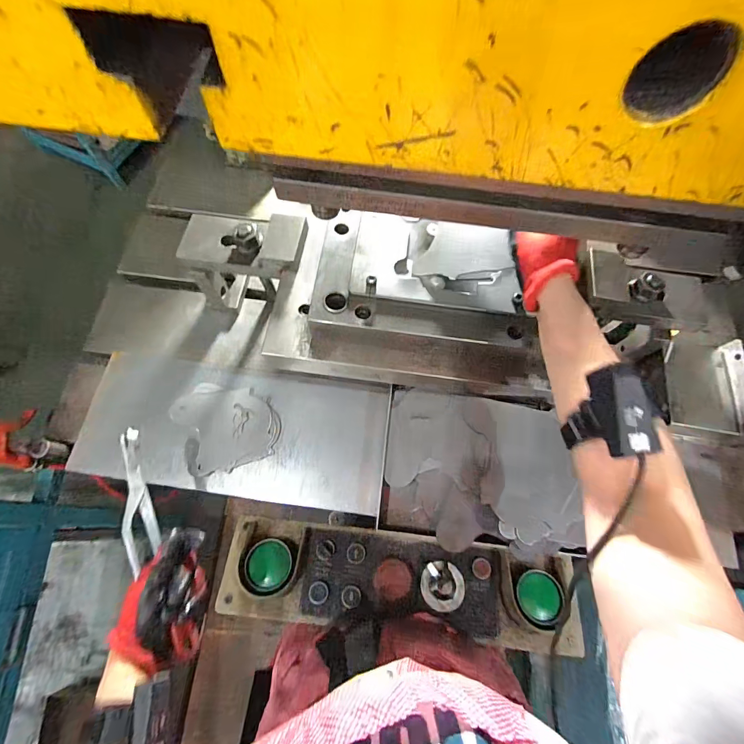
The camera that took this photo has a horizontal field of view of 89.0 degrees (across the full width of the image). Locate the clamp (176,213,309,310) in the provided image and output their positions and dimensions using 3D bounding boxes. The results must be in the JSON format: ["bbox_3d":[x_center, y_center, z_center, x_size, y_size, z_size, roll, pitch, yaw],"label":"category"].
[{"bbox_3d":[-0.189,-0.160,0.604,0.179,0.177,0.091,8,69,1],"label":"clamp"}]

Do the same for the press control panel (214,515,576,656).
[{"bbox_3d":[0.034,0.325,0.589,0.519,0.068,0.135,7,69,1],"label":"press control panel"}]

